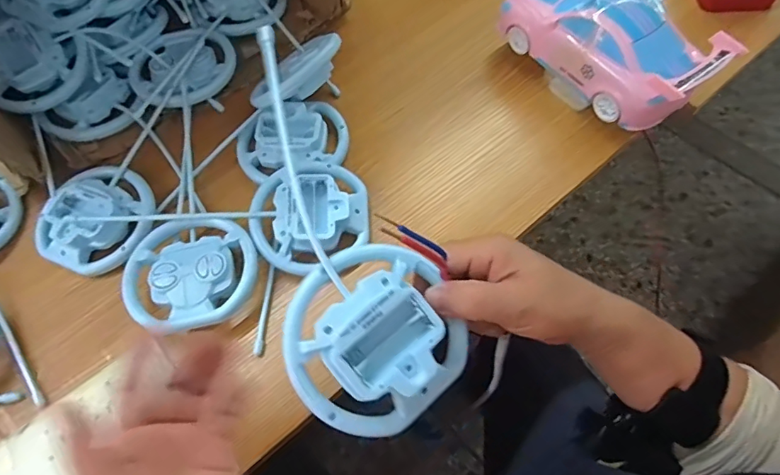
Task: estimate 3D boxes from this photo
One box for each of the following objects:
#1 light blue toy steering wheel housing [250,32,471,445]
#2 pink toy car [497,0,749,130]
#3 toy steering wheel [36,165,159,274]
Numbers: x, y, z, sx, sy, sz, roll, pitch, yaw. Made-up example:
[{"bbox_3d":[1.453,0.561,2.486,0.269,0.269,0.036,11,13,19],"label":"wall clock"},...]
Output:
[{"bbox_3d":[-0.033,-0.002,0.277,0.096,0.028,0.225,-23,88,-10],"label":"light blue toy steering wheel housing"},{"bbox_3d":[0.187,-0.169,0.444,0.077,0.087,0.191,-35,66,-15],"label":"pink toy car"},{"bbox_3d":[-0.258,-0.017,0.433,0.098,0.024,0.089,-39,67,-17],"label":"toy steering wheel"}]

